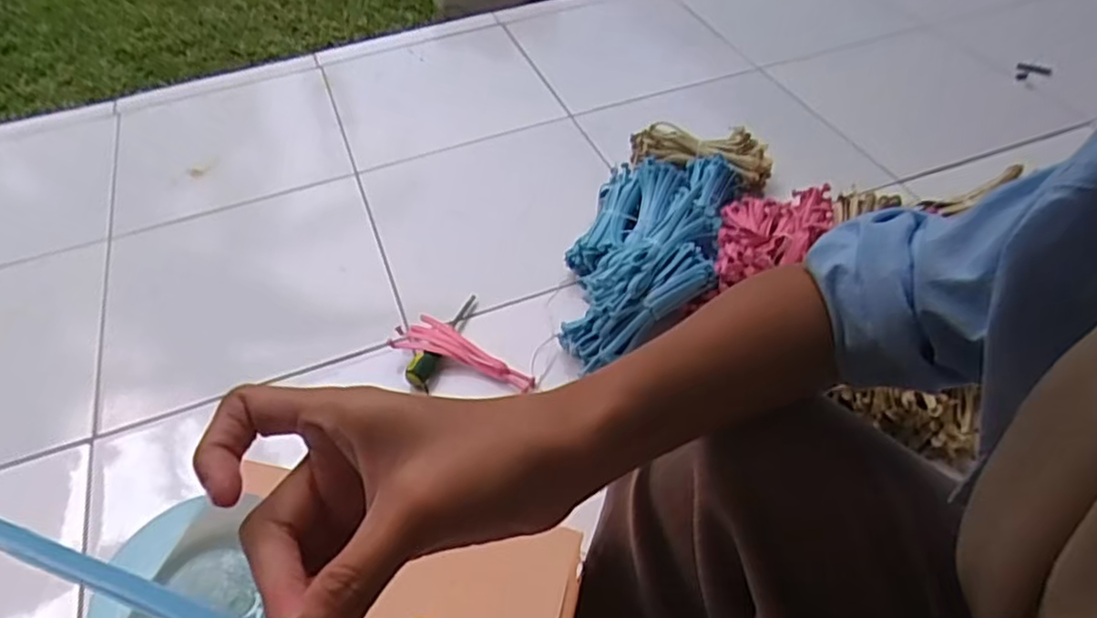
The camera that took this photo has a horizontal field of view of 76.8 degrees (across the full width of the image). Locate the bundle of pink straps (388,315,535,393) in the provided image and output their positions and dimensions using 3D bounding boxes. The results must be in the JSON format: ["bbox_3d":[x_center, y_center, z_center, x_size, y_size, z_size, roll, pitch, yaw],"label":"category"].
[{"bbox_3d":[-0.108,0.059,0.901,0.195,0.034,0.056,17,52,18],"label":"bundle of pink straps"}]

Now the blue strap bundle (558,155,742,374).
[{"bbox_3d":[0.139,-0.089,0.965,0.202,0.105,0.388,10,50,12],"label":"blue strap bundle"}]

